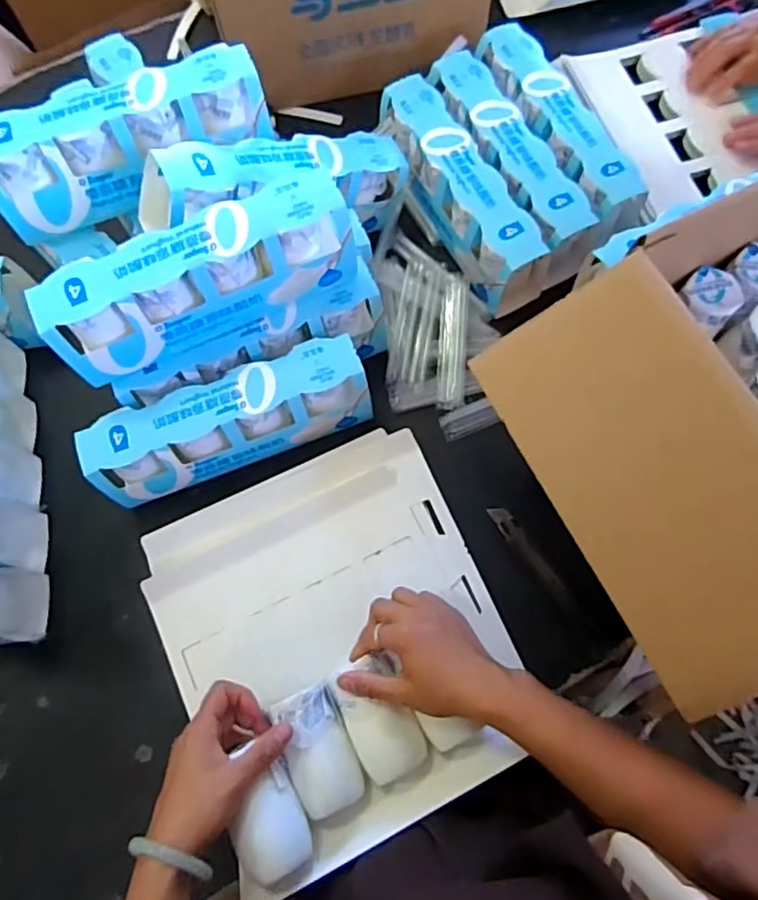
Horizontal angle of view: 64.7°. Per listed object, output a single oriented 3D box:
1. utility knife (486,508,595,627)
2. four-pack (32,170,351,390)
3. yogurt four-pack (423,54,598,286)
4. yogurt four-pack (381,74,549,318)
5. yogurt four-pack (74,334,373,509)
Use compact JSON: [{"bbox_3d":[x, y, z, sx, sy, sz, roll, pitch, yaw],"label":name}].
[{"bbox_3d":[0.158,0.113,0.589,0.020,0.006,0.139,-35,75,-10],"label":"utility knife"},{"bbox_3d":[-0.154,-0.151,0.542,0.268,0.103,0.061,-25,73,-7],"label":"four-pack"},{"bbox_3d":[0.141,-0.318,0.677,0.076,0.086,0.264,-34,75,-10],"label":"yogurt four-pack"},{"bbox_3d":[0.090,-0.286,0.676,0.064,0.097,0.271,-27,74,-8],"label":"yogurt four-pack"},{"bbox_3d":[-0.144,-0.029,0.590,0.266,0.074,0.068,-21,73,-6],"label":"yogurt four-pack"}]

